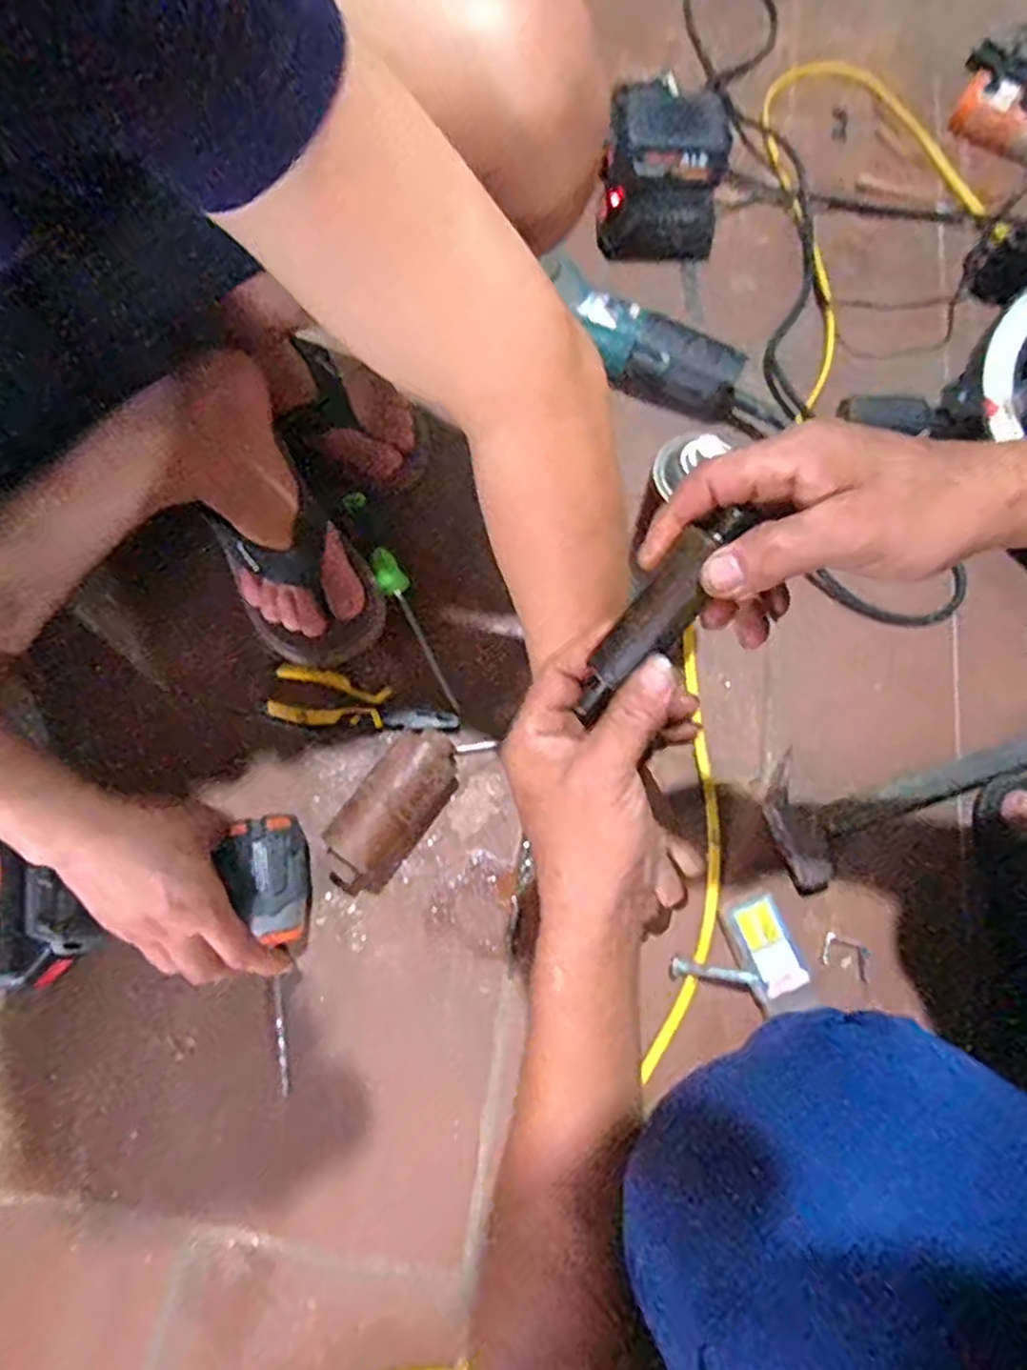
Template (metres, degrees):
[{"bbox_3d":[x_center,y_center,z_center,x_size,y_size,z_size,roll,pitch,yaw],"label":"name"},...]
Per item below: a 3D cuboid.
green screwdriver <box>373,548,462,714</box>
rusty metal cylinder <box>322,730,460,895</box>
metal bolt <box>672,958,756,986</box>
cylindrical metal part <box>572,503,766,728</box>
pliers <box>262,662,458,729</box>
[{"bbox_3d":[-0.088,-0.050,0.663,0.027,0.019,0.165,-24,74,-7],"label":"green screwdriver"},{"bbox_3d":[-0.098,0.103,0.599,0.061,0.063,0.139,31,75,9],"label":"rusty metal cylinder"},{"bbox_3d":[0.156,0.225,0.576,0.064,0.011,0.011,4,72,17],"label":"metal bolt"},{"bbox_3d":[0.068,-0.032,0.341,0.025,0.021,0.120,37,106,9],"label":"cylindrical metal part"},{"bbox_3d":[-0.130,0.021,0.649,0.161,0.025,0.050,10,73,3],"label":"pliers"}]

